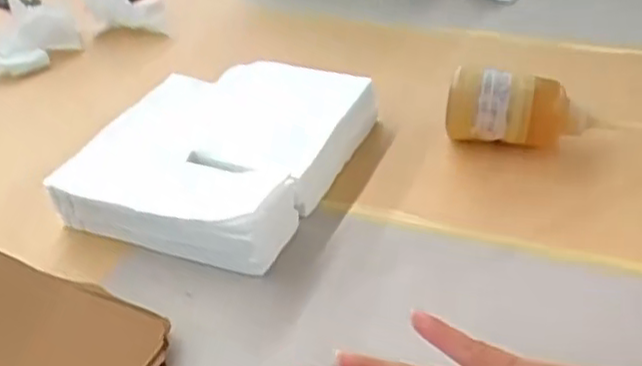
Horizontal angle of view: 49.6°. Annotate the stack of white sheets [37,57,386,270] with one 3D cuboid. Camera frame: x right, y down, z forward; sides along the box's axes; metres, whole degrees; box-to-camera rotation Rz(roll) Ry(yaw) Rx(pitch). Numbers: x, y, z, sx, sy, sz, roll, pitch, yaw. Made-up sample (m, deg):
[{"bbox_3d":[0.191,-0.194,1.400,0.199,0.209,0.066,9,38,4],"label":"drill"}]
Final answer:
[{"bbox_3d":[-0.083,-0.028,0.577,0.198,0.057,0.227,10,36,19],"label":"stack of white sheets"}]

